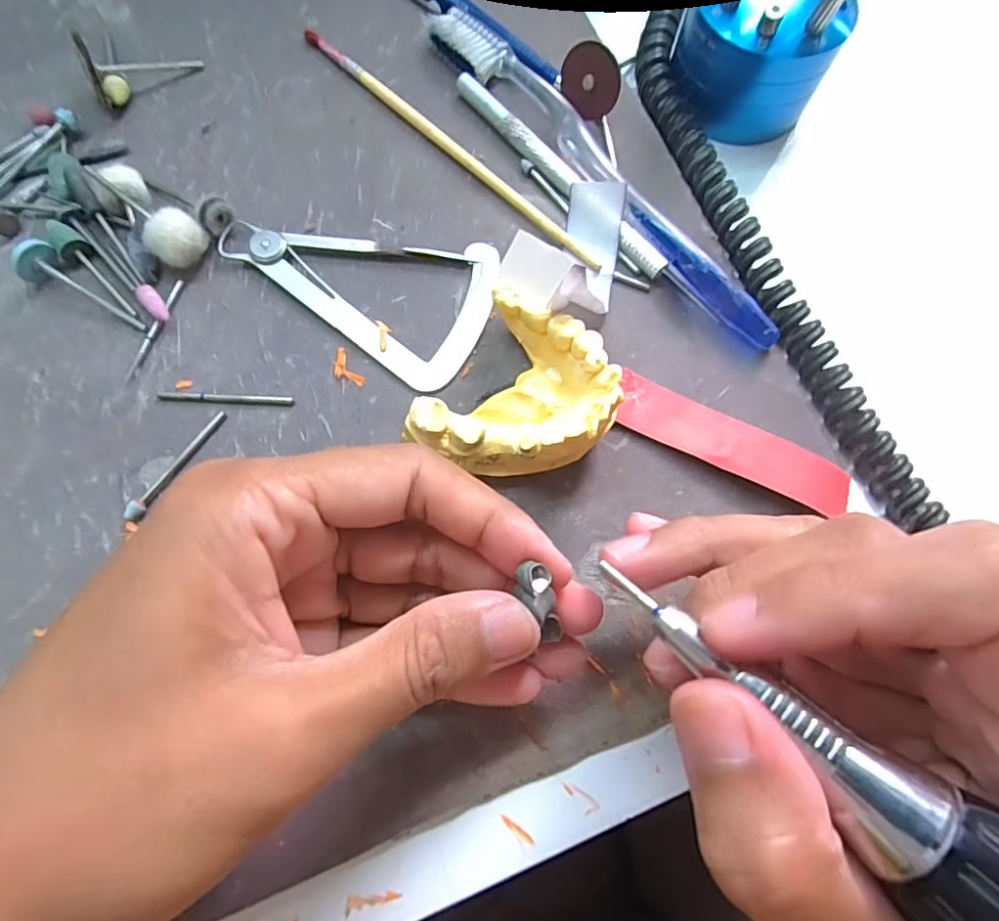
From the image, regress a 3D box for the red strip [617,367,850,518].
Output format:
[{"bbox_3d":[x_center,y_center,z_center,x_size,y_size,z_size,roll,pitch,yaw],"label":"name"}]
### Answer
[{"bbox_3d":[0.076,-0.006,0.181,0.079,0.007,0.019,27,74,6],"label":"red strip"}]

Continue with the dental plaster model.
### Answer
[{"bbox_3d":[0.008,-0.018,0.172,0.051,0.027,0.058,32,75,8],"label":"dental plaster model"}]

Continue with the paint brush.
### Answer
[{"bbox_3d":[-0.022,-0.124,0.215,0.160,0.006,0.005,44,77,11],"label":"paint brush"}]

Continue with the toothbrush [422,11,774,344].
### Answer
[{"bbox_3d":[0.037,-0.112,0.209,0.020,0.011,0.184,-38,78,-12],"label":"toothbrush"}]

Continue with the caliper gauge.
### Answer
[{"bbox_3d":[-0.046,-0.071,0.197,0.097,0.007,0.059,33,75,8],"label":"caliper gauge"}]

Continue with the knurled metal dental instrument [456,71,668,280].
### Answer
[{"bbox_3d":[0.022,-0.111,0.210,0.007,0.006,0.114,-38,78,-12],"label":"knurled metal dental instrument"}]

